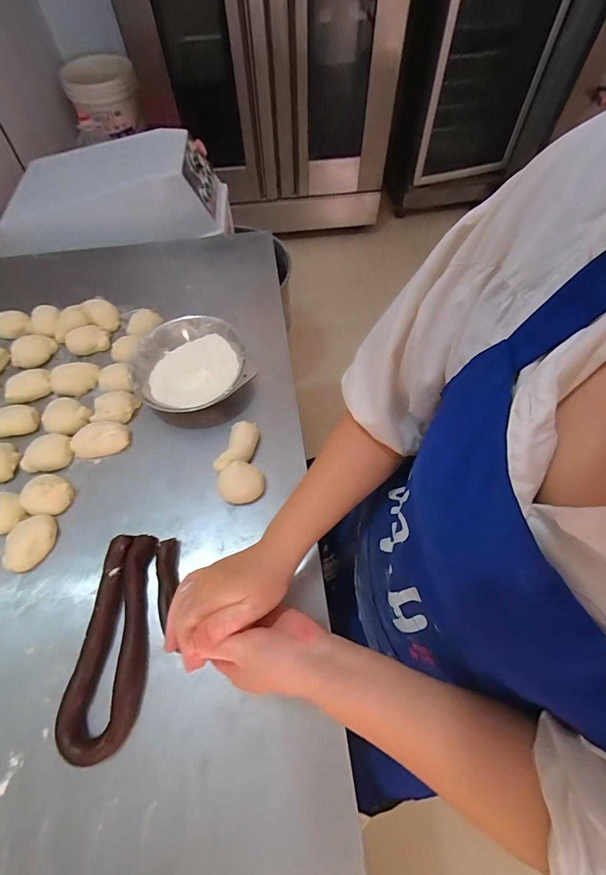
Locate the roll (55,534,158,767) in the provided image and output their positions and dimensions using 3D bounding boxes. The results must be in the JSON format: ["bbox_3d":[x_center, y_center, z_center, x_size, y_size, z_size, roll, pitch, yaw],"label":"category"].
[{"bbox_3d":[-0.229,0.245,0.481,0.078,0.028,0.241,2,62,3],"label":"roll"}]

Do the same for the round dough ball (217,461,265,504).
[{"bbox_3d":[-0.091,0.069,0.569,0.059,0.035,0.058,-1,62,1],"label":"round dough ball"}]

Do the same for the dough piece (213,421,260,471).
[{"bbox_3d":[-0.098,0.017,0.603,0.045,0.036,0.091,19,64,11],"label":"dough piece"}]

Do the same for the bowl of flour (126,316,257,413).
[{"bbox_3d":[-0.191,-0.118,0.662,0.189,0.064,0.172,-1,62,1],"label":"bowl of flour"}]

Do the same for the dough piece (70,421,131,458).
[{"bbox_3d":[-0.319,0.003,0.615,0.088,0.030,0.050,-9,62,-4],"label":"dough piece"}]

